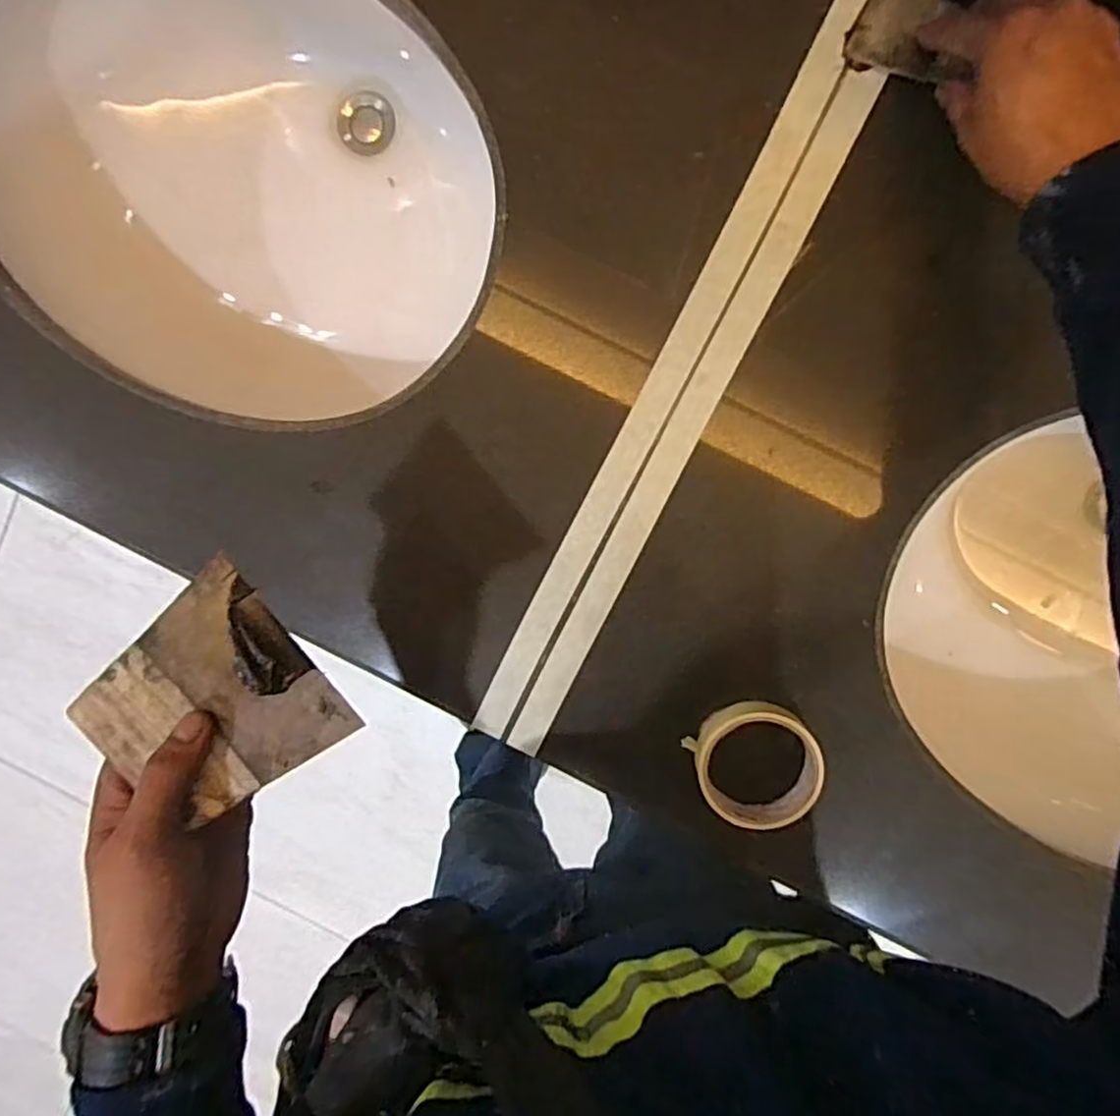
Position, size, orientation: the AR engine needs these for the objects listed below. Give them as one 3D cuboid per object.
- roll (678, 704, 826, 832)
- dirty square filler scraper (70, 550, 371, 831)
[{"bbox_3d":[0.143,0.149,0.500,0.086,0.023,0.086,1,97,6],"label":"roll"},{"bbox_3d":[-0.172,0.072,0.341,0.098,0.009,0.105,-39,92,-12],"label":"dirty square filler scraper"}]

